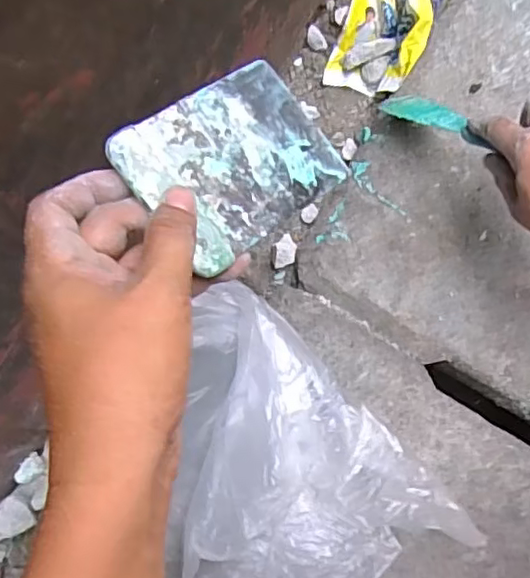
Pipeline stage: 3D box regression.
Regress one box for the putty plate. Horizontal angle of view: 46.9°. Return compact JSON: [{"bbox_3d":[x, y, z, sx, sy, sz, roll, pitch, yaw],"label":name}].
[{"bbox_3d":[-0.014,-0.065,0.306,0.104,0.004,0.078,-38,91,-26],"label":"putty plate"}]

